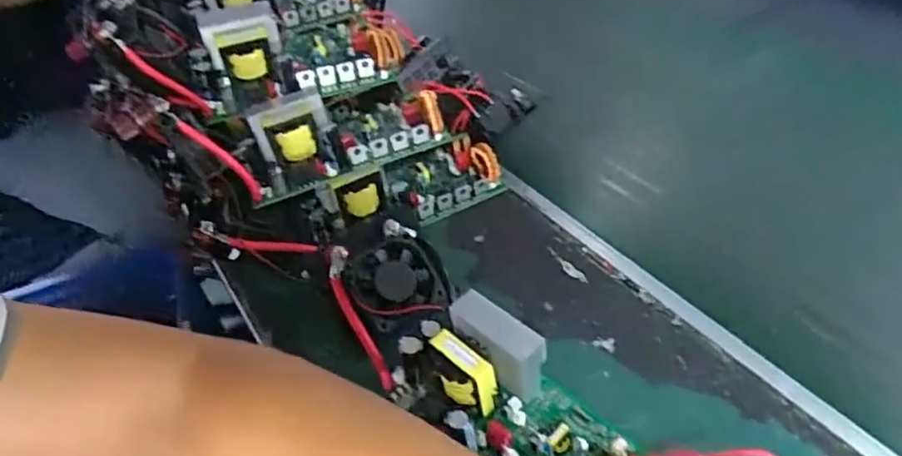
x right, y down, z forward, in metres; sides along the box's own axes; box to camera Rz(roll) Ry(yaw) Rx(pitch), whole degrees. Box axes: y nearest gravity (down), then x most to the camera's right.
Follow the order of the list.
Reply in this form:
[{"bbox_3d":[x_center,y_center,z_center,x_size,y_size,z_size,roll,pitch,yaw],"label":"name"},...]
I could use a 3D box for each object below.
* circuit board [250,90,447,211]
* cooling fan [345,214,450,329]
[{"bbox_3d":[-0.106,-0.096,0.591,0.181,0.058,0.114,-17,43,-10],"label":"circuit board"},{"bbox_3d":[-0.045,0.035,0.474,0.069,0.017,0.087,-28,73,-16],"label":"cooling fan"}]

